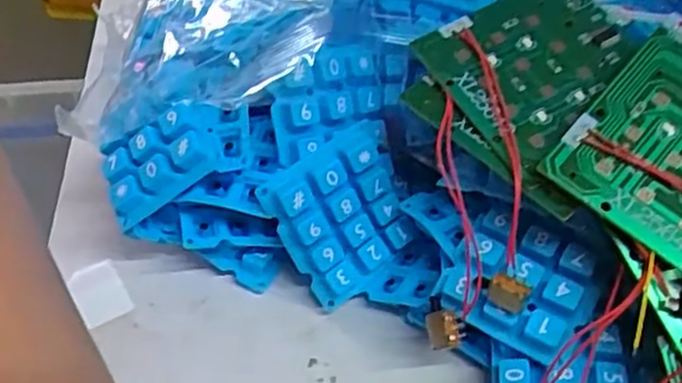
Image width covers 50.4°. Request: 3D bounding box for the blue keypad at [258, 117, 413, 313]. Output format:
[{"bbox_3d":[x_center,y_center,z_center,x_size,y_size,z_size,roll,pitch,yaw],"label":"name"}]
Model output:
[{"bbox_3d":[0.004,0.008,0.282,0.056,0.056,0.013,-34,24,-15],"label":"blue keypad"}]

